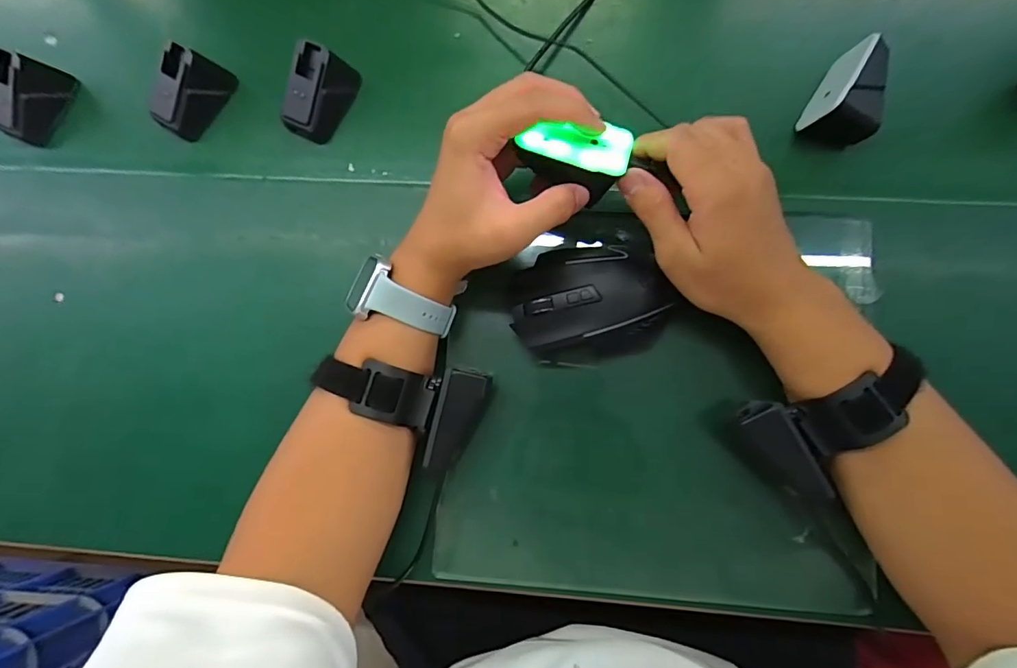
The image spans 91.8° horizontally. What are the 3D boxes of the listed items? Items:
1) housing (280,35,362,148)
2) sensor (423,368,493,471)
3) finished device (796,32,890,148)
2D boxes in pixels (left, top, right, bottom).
[{"bbox_3d":[-0.151,-0.188,0.389,0.038,0.044,0.063,19,84,6],"label":"housing"},{"bbox_3d":[-0.036,0.057,0.329,0.028,0.018,0.070,21,95,6],"label":"sensor"},{"bbox_3d":[0.249,-0.172,0.356,0.045,0.048,0.064,32,85,7],"label":"finished device"}]

